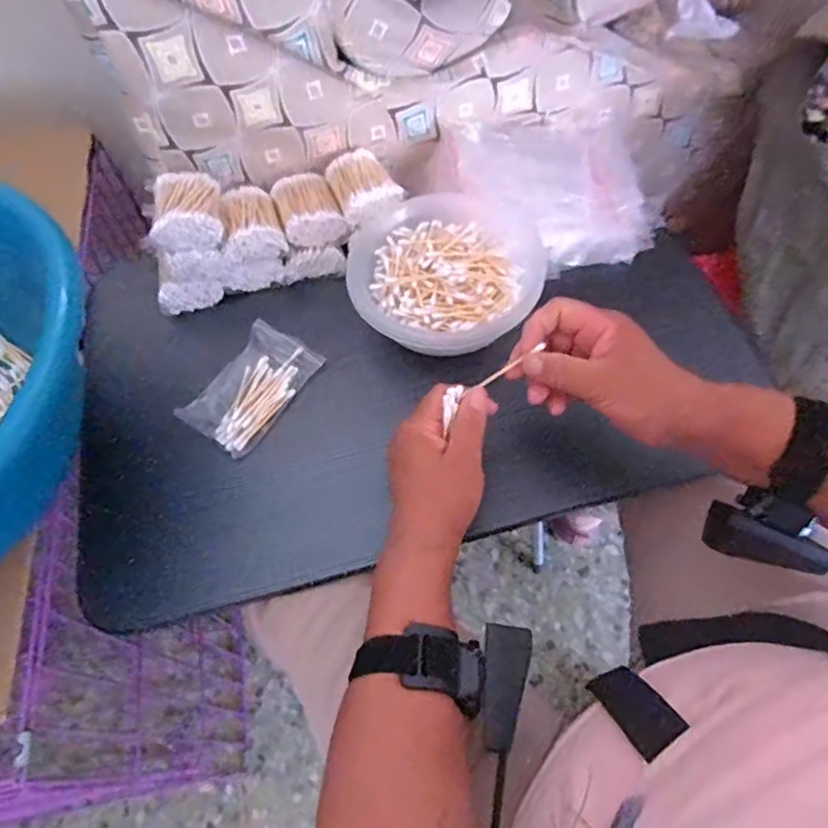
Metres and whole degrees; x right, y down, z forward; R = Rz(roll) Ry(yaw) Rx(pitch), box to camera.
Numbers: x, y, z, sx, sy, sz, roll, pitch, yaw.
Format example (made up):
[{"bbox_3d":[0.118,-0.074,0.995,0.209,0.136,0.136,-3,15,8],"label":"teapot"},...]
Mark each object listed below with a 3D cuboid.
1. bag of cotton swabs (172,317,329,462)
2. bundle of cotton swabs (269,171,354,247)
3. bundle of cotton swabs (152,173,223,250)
[{"bbox_3d":[-0.144,-0.025,0.526,0.069,0.023,0.115,28,65,18],"label":"bag of cotton swabs"},{"bbox_3d":[-0.104,-0.203,0.580,0.059,0.031,0.079,-19,60,-7],"label":"bundle of cotton swabs"},{"bbox_3d":[-0.206,-0.185,0.536,0.058,0.040,0.071,-12,59,-3],"label":"bundle of cotton swabs"}]

